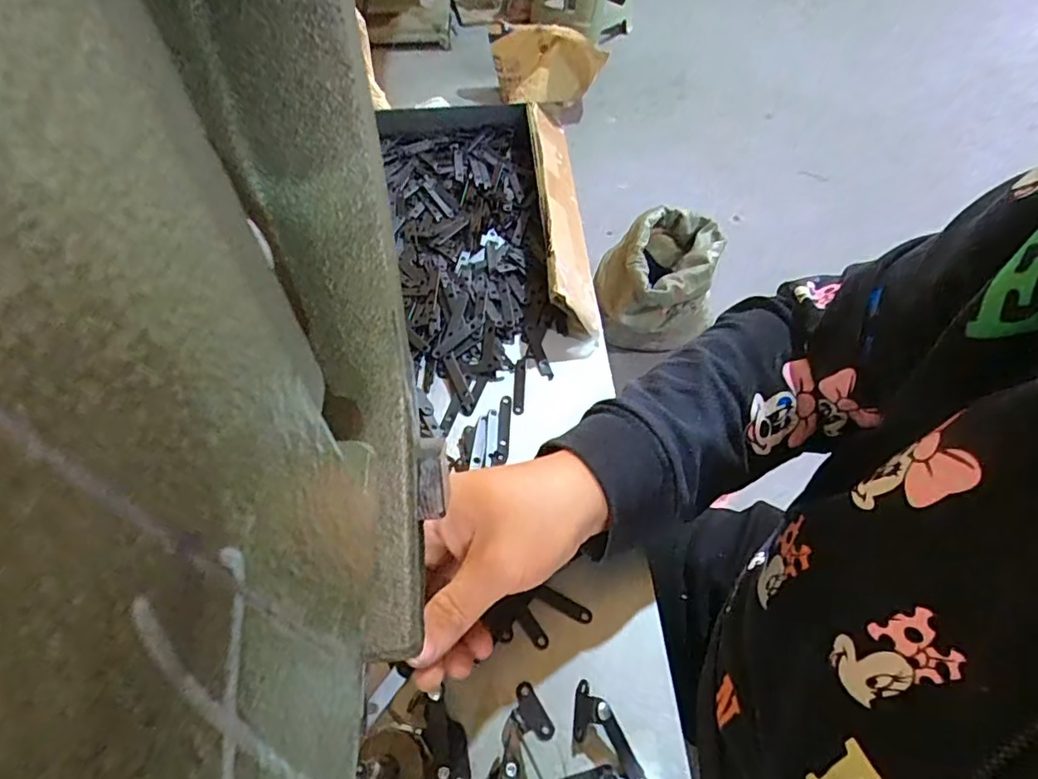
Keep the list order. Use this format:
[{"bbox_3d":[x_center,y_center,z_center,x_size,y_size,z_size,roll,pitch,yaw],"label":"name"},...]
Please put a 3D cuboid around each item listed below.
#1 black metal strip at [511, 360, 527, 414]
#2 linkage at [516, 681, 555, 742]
[{"bbox_3d":[0.000,-0.002,0.437,0.009,0.004,0.047,10,56,-8],"label":"black metal strip"},{"bbox_3d":[0.006,0.173,0.304,0.015,0.006,0.030,-24,58,-17],"label":"linkage"}]

